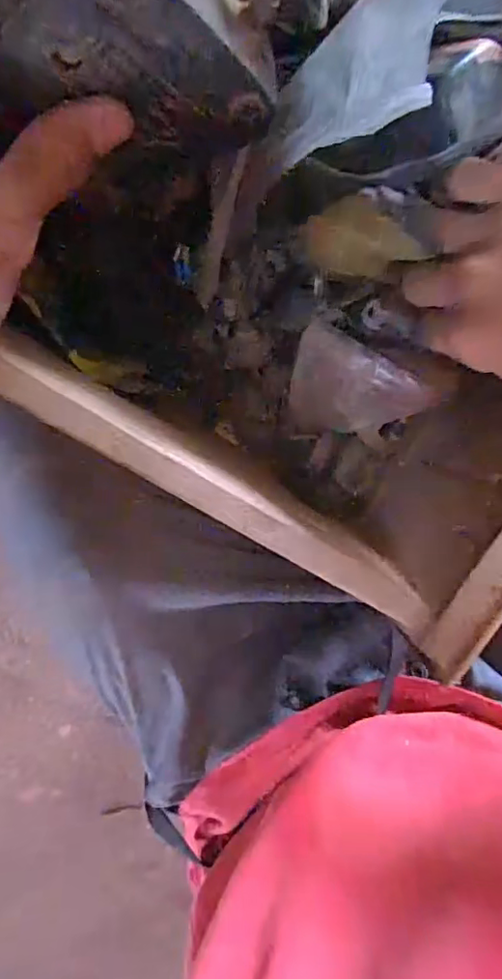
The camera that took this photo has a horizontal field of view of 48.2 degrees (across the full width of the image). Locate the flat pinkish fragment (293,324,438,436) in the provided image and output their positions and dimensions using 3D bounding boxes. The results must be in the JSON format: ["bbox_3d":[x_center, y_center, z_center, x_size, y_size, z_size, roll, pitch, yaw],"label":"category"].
[{"bbox_3d":[0.070,-0.065,0.355,0.085,0.018,0.065,11,108,13],"label":"flat pinkish fragment"}]

